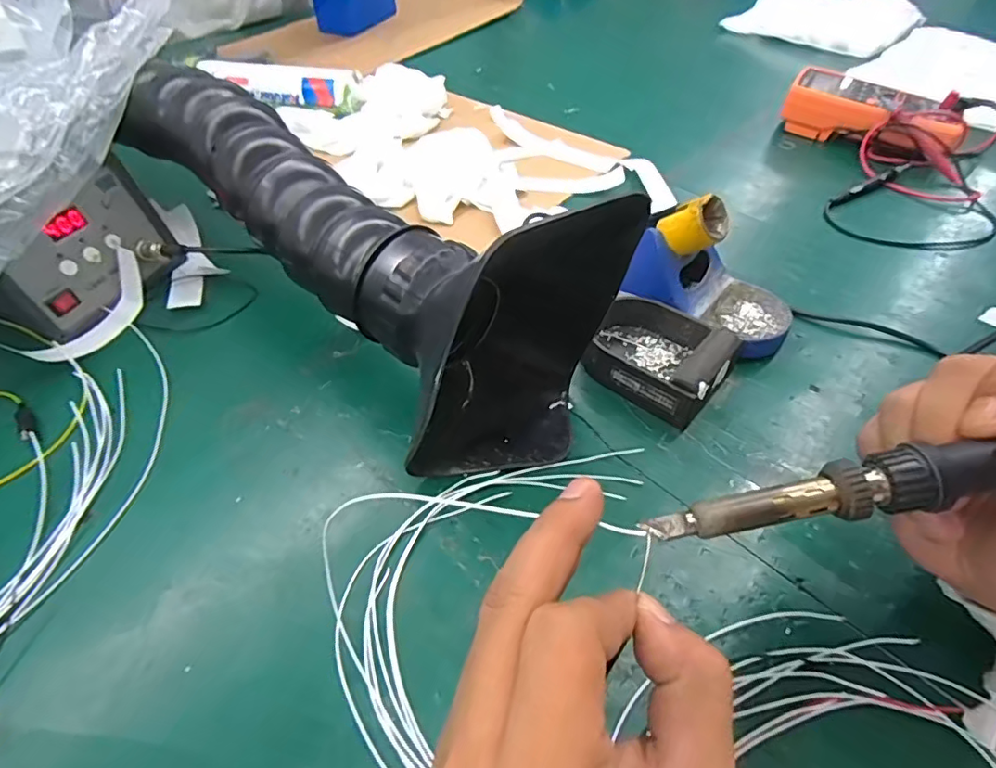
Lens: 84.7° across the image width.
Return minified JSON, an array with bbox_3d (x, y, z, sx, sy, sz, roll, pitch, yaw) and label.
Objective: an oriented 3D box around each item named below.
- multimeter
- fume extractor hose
[{"bbox_3d":[0.430,-0.309,0.628,0.176,0.050,0.087,33,56,26],"label":"multimeter"},{"bbox_3d":[-0.118,-0.106,0.356,0.418,0.115,0.148,33,56,10],"label":"fume extractor hose"}]

